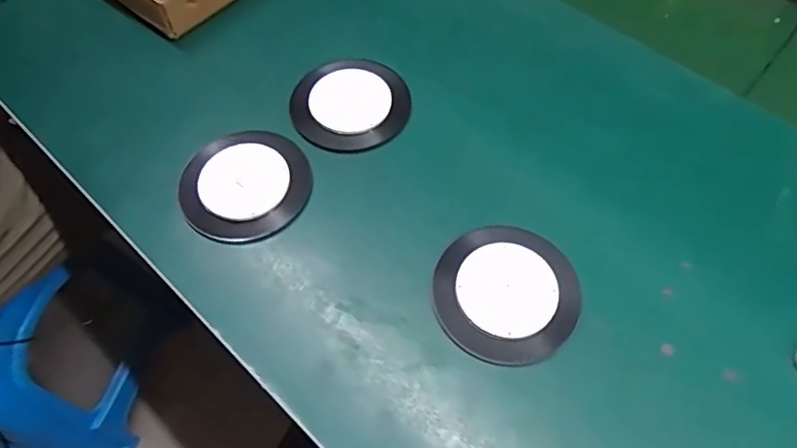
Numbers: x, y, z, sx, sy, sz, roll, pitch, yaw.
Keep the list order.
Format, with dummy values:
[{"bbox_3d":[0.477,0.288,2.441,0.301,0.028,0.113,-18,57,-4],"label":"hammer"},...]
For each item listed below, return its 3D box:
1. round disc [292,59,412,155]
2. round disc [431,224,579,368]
[{"bbox_3d":[-0.041,-0.101,0.460,0.098,0.012,0.088,3,59,2],"label":"round disc"},{"bbox_3d":[0.074,0.047,0.379,0.097,0.007,0.096,0,59,0],"label":"round disc"}]

